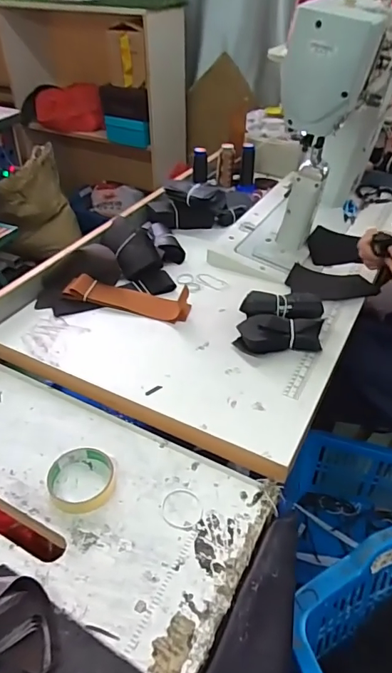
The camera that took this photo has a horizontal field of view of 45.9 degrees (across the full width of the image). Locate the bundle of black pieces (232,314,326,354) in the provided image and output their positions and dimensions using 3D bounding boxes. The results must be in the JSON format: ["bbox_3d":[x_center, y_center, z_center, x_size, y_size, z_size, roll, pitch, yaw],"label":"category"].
[{"bbox_3d":[0.137,-0.006,0.753,0.140,0.044,0.062,5,40,4],"label":"bundle of black pieces"}]

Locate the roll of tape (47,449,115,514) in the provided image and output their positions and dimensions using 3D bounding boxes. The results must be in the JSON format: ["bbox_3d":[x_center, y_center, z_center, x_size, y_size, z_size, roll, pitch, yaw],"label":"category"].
[{"bbox_3d":[-0.147,0.180,0.592,0.082,0.018,0.093,-14,42,-18],"label":"roll of tape"}]

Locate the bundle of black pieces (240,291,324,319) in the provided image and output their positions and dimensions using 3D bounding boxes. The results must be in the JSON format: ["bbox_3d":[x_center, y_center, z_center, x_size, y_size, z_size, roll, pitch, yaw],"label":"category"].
[{"bbox_3d":[0.151,-0.053,0.813,0.141,0.039,0.056,0,40,-2],"label":"bundle of black pieces"}]

